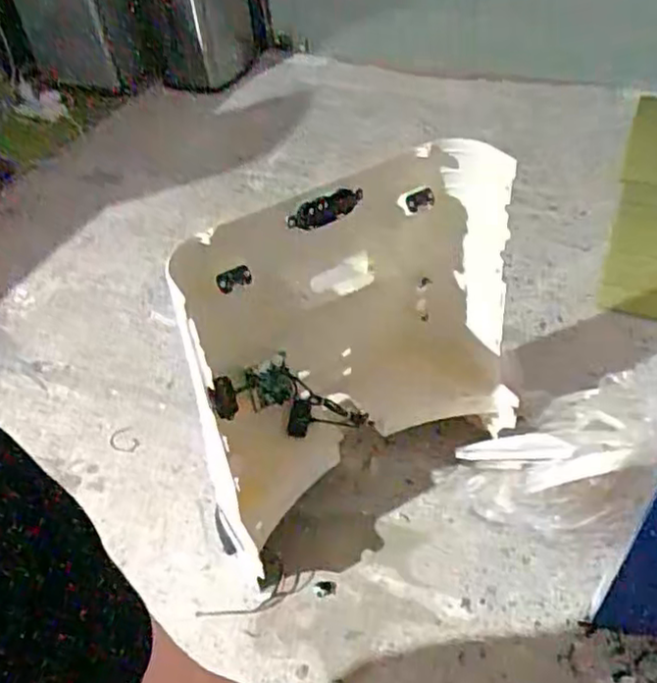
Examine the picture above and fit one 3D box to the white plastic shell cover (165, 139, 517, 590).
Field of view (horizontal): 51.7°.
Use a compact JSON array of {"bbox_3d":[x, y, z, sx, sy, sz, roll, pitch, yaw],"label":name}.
[{"bbox_3d":[0.032,0.032,0.948,0.470,0.519,0.171,-23,46,-17],"label":"white plastic shell cover"}]

